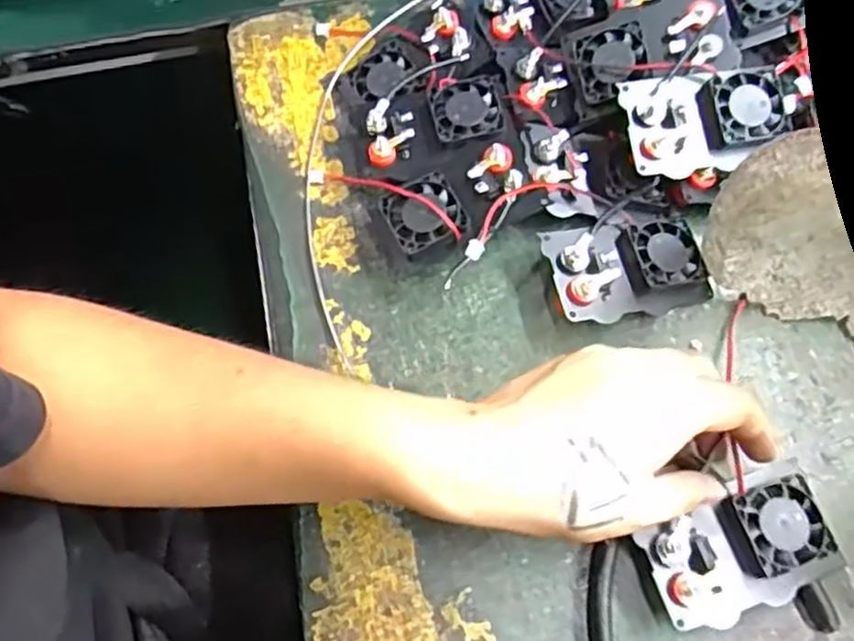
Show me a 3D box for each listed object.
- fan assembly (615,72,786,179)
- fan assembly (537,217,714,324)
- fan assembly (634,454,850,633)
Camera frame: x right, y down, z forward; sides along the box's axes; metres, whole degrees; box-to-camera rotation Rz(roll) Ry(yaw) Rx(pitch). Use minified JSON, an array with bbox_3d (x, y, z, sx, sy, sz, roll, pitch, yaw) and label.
[{"bbox_3d":[0.155,-0.110,0.417,0.086,0.035,0.054,-10,67,-3],"label":"fan assembly"},{"bbox_3d":[0.112,-0.029,0.410,0.088,0.030,0.054,-15,68,-4],"label":"fan assembly"},{"bbox_3d":[0.147,0.107,0.346,0.088,0.015,0.055,-21,68,-7],"label":"fan assembly"}]

